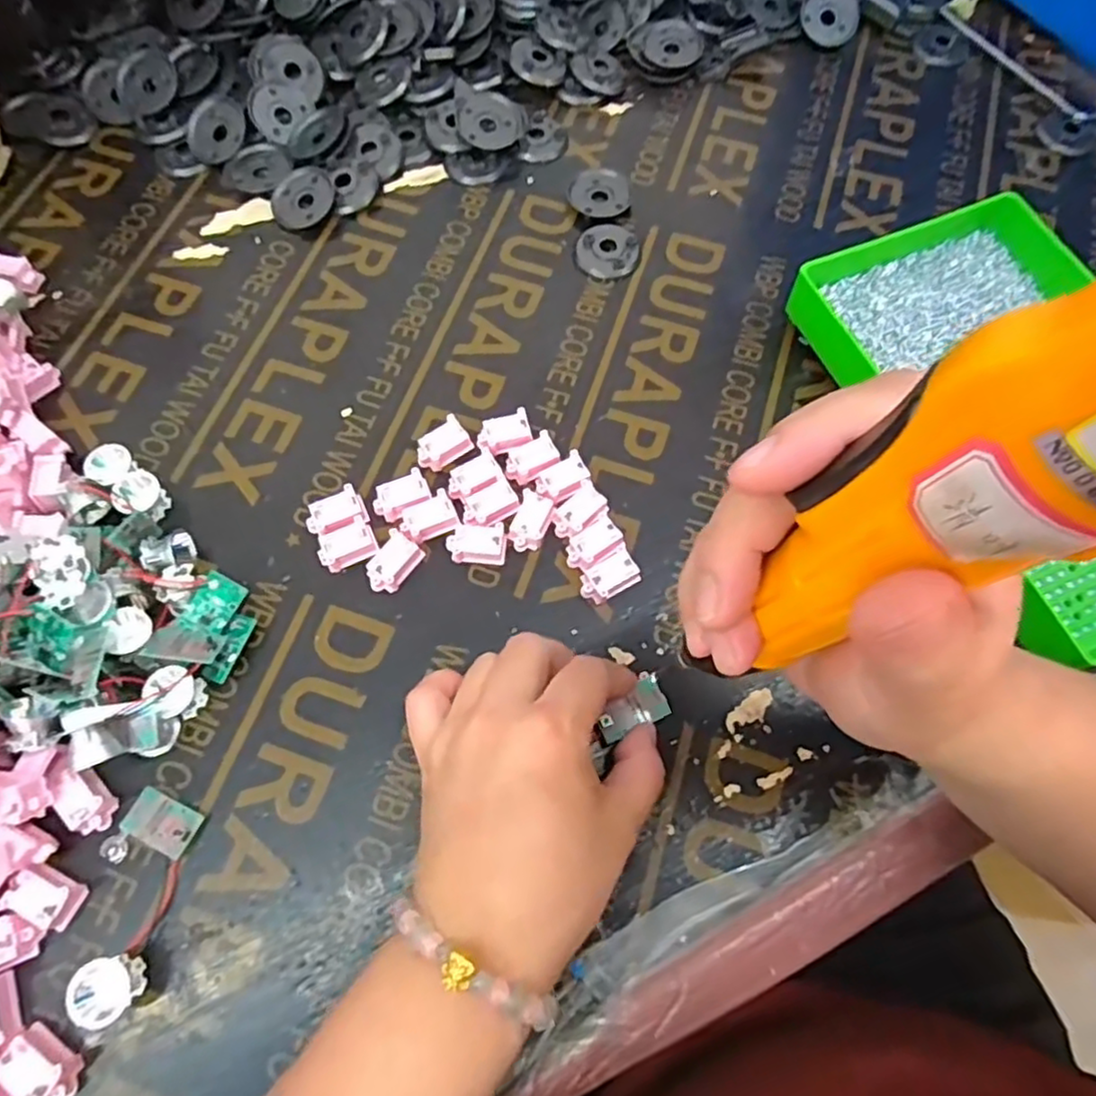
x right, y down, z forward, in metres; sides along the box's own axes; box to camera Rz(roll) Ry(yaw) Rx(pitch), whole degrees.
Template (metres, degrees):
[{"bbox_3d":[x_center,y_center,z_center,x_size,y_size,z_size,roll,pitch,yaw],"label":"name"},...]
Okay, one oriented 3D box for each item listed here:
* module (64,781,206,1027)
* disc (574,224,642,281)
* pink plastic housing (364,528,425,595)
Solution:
[{"bbox_3d":[-0.177,0.146,0.284,0.036,0.018,0.081,10,68,3],"label":"module"},{"bbox_3d":[0.038,-0.187,0.429,0.040,0.007,0.037,0,68,-1],"label":"disc"},{"bbox_3d":[-0.078,0.008,0.343,0.019,0.012,0.030,31,71,11],"label":"pink plastic housing"}]

